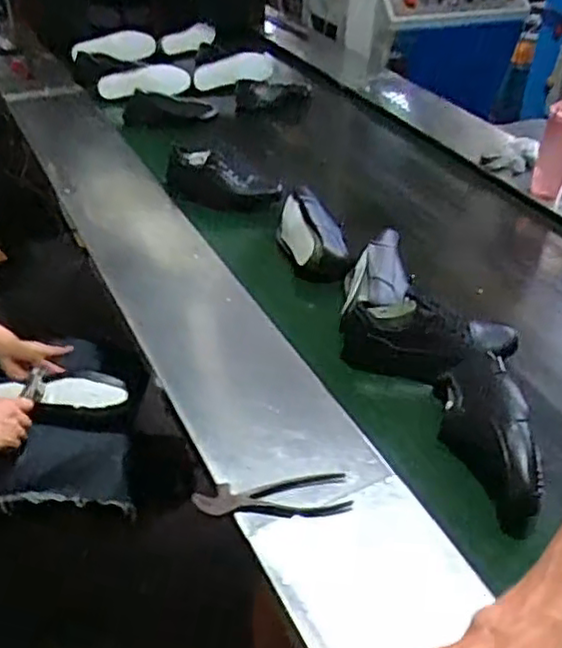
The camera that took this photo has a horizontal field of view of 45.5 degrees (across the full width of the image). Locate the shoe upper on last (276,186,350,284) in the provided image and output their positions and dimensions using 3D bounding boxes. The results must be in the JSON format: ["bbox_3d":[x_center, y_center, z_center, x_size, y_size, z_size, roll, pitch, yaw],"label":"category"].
[{"bbox_3d":[0.064,-0.189,1.399,0.133,0.127,0.200,-5,39,-9],"label":"shoe upper on last"}]

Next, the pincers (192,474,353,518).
[{"bbox_3d":[-0.011,0.221,0.870,0.196,0.011,0.063,-1,39,-4],"label":"pincers"}]

